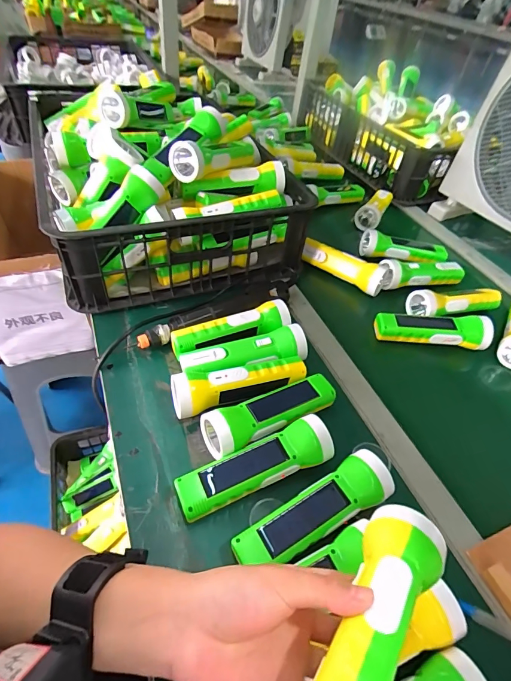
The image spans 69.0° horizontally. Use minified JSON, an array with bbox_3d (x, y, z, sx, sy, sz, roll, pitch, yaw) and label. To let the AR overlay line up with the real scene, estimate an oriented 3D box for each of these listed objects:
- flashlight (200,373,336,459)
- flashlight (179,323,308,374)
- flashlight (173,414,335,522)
[{"bbox_3d":[0.025,0.084,0.452,0.177,0.044,0.055,-18,51,-23],"label":"flashlight"},{"bbox_3d":[-0.013,0.025,0.501,0.172,0.043,0.059,-13,50,-18],"label":"flashlight"},{"bbox_3d":[0.003,0.136,0.400,0.174,0.045,0.050,-16,51,-21],"label":"flashlight"}]

